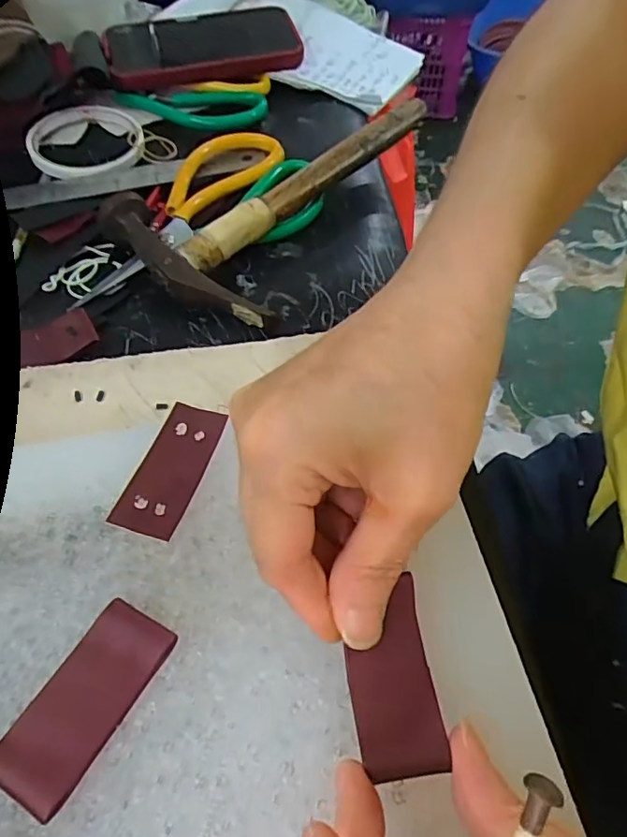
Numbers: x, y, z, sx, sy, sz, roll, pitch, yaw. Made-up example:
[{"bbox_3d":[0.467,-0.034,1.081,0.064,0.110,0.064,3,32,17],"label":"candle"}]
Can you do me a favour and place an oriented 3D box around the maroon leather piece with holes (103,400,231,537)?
[{"bbox_3d":[-0.059,0.020,0.229,0.026,0.004,0.060,16,57,7],"label":"maroon leather piece with holes"}]

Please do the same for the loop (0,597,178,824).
[{"bbox_3d":[-0.074,0.092,0.180,0.028,0.008,0.061,26,60,15],"label":"loop"}]

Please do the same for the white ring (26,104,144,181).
[{"bbox_3d":[-0.176,-0.217,0.427,0.082,0.017,0.086,-12,57,-8],"label":"white ring"}]

